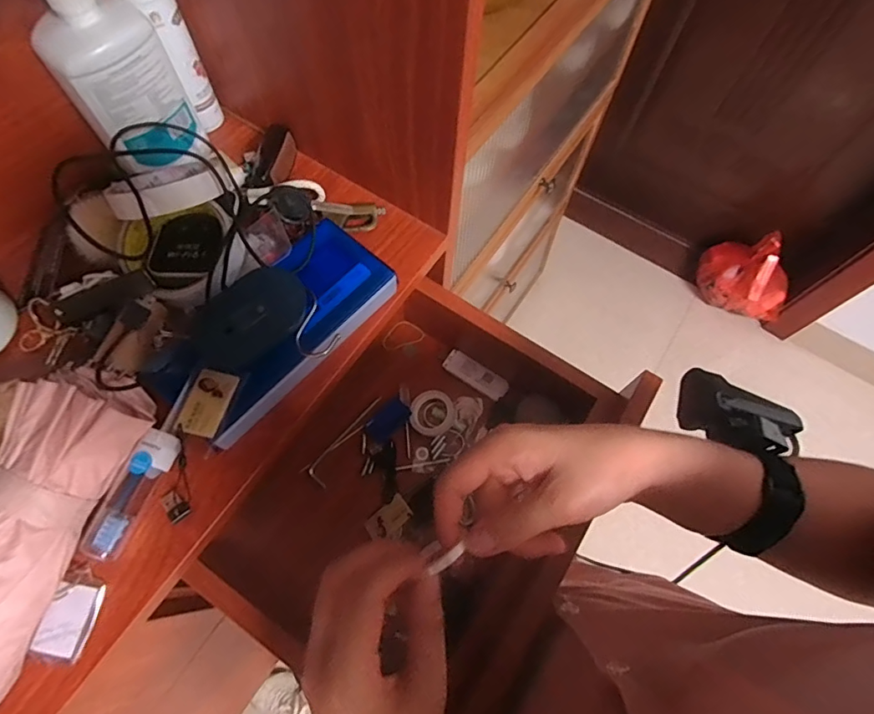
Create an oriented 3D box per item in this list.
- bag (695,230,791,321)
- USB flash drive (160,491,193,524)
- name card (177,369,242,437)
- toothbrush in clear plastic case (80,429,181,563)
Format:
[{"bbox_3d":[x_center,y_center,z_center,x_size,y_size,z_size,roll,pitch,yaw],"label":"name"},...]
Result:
[{"bbox_3d":[1.046,-0.277,1.634,0.222,0.277,0.244,-2,68,-4],"label":"bag"},{"bbox_3d":[-0.194,0.109,0.360,0.016,0.007,0.024,-40,75,-17],"label":"USB flash drive"},{"bbox_3d":[-0.171,0.034,0.365,0.031,0.004,0.050,12,63,3],"label":"name card"},{"bbox_3d":[-0.221,0.098,0.354,0.027,0.018,0.091,23,68,7],"label":"toothbrush in clear plastic case"}]

